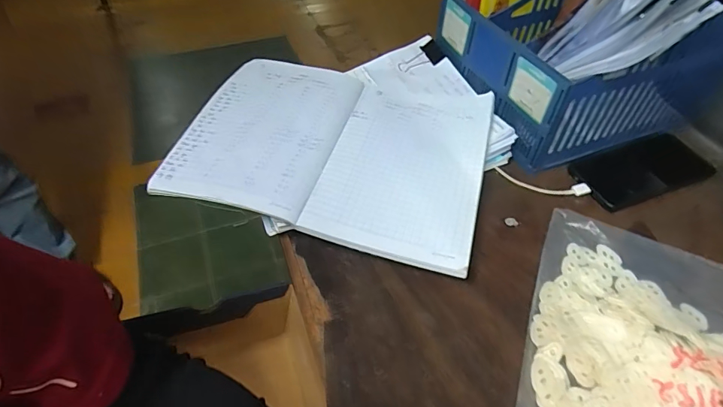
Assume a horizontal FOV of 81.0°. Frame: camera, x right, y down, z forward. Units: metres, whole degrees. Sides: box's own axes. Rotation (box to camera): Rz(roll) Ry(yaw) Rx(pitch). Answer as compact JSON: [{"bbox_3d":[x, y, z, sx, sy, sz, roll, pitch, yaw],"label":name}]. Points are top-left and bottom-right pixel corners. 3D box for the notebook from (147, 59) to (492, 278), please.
[{"bbox_3d":[-0.031,-0.072,0.495,0.342,0.025,0.251,15,53,6],"label":"notebook"}]

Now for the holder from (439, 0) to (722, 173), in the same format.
[{"bbox_3d":[0.279,-0.251,0.484,0.278,0.275,0.287,-26,56,-22],"label":"holder"}]

